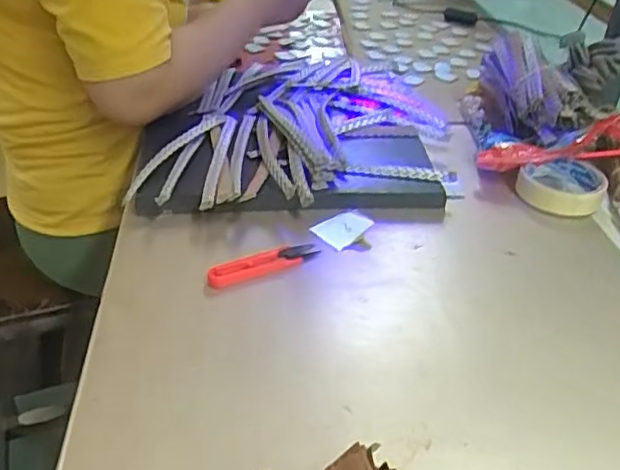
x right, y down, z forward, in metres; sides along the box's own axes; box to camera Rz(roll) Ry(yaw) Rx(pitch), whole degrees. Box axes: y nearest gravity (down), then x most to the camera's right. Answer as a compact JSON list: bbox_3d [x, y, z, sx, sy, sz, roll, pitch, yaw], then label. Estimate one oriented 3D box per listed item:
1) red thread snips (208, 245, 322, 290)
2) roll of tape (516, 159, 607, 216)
[{"bbox_3d":[-0.039,0.024,0.548,0.102,0.014,0.021,-17,41,-26],"label":"red thread snips"},{"bbox_3d":[0.262,-0.052,0.670,0.086,0.030,0.086,15,37,15],"label":"roll of tape"}]

